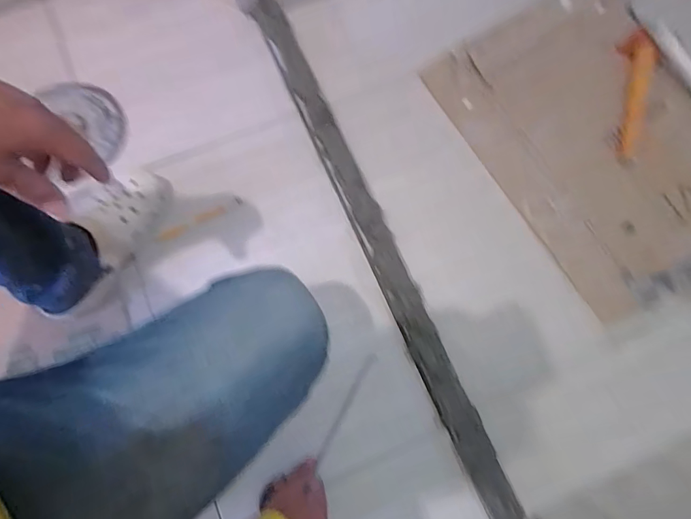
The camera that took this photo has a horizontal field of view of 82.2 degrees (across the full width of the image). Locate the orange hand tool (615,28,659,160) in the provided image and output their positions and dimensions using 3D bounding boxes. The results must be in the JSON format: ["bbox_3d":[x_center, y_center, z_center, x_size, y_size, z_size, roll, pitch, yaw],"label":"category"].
[{"bbox_3d":[0.536,-0.313,0.748,0.071,0.024,0.260,17,77,3],"label":"orange hand tool"}]

